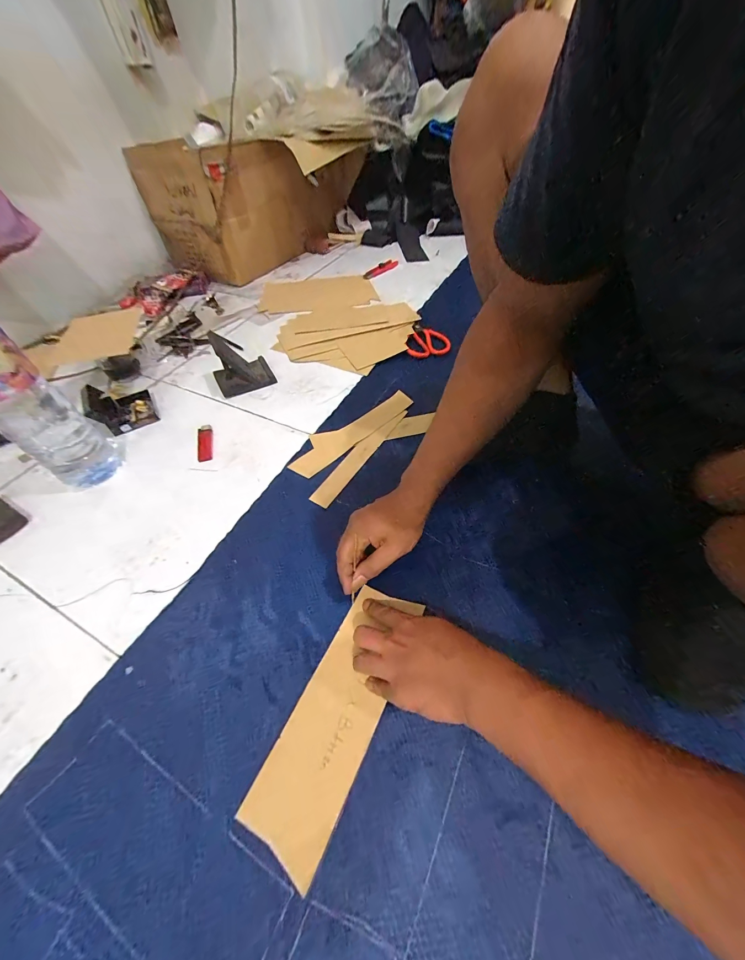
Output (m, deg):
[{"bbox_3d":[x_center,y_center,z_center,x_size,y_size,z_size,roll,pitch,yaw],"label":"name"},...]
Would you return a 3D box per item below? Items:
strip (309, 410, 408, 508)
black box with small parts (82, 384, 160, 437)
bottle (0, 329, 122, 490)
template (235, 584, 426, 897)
[{"bbox_3d":[-0.020,-0.048,0.554,0.037,0.004,0.238,27,58,21],"label":"strip"},{"bbox_3d":[-0.469,-0.144,0.607,0.091,0.059,0.107,-30,57,-19],"label":"black box with small parts"},{"bbox_3d":[-0.463,-0.109,0.427,0.083,0.303,0.087,28,59,22],"label":"bottle"},{"bbox_3d":[-0.031,0.229,0.342,0.080,0.006,0.239,22,56,18],"label":"template"}]

